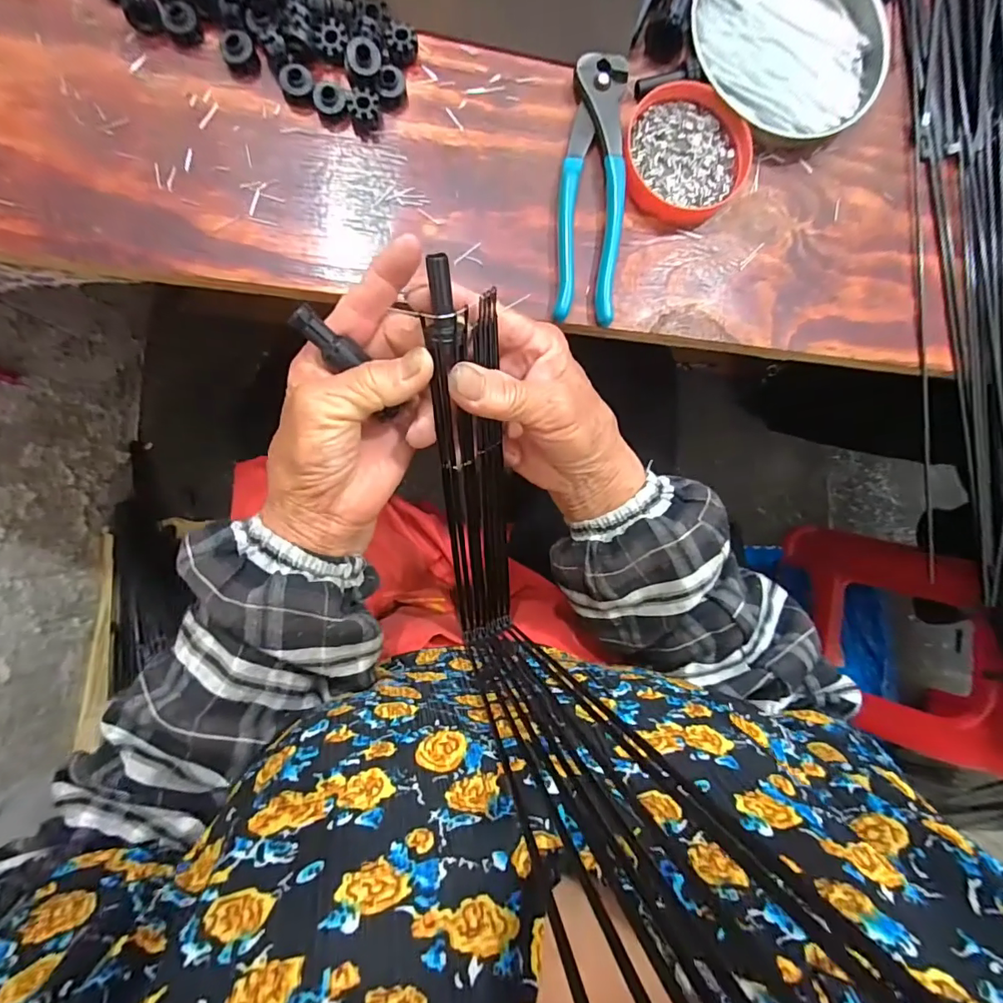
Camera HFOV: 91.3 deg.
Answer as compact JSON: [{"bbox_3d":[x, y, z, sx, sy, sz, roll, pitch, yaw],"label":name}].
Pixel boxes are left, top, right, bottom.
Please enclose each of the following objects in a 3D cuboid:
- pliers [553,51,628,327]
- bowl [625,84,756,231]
[{"bbox_3d":[0.057,-0.193,0.307,0.040,0.012,0.162,6,89,-6],"label":"pliers"},{"bbox_3d":[0.115,-0.221,0.313,0.079,0.014,0.080,0,90,-6],"label":"bowl"}]

